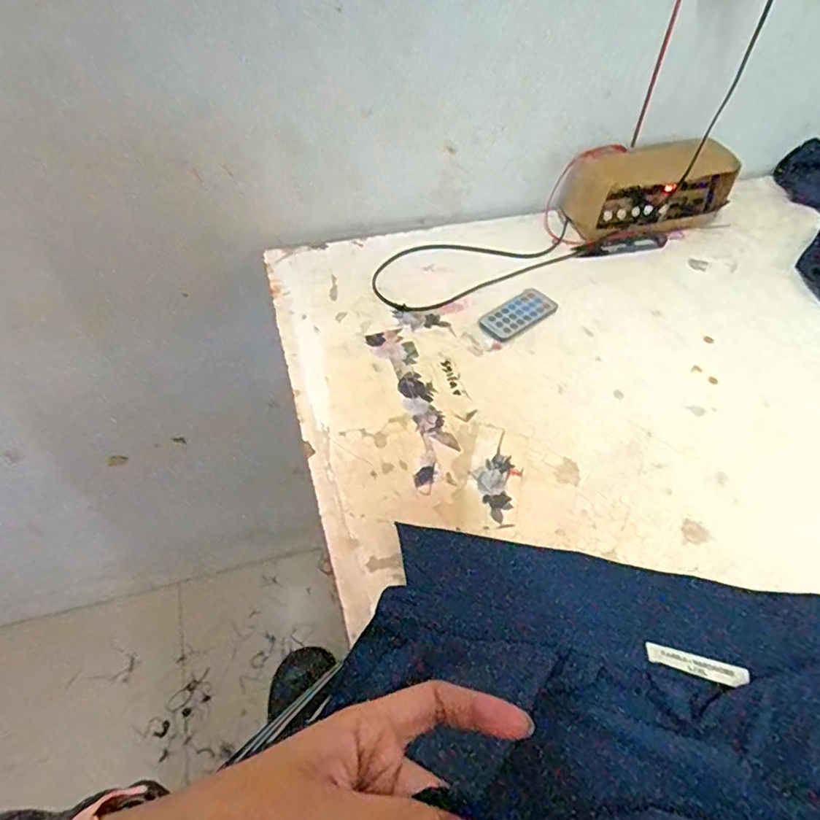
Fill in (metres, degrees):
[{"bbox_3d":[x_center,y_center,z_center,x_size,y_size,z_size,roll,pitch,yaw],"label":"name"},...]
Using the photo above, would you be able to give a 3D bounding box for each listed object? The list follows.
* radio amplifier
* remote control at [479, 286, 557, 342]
[{"bbox_3d":[0.289,-0.267,0.691,0.189,0.086,0.075,-11,52,-9],"label":"radio amplifier"},{"bbox_3d":[0.115,-0.102,0.602,0.088,0.007,0.044,-36,60,-25],"label":"remote control"}]

